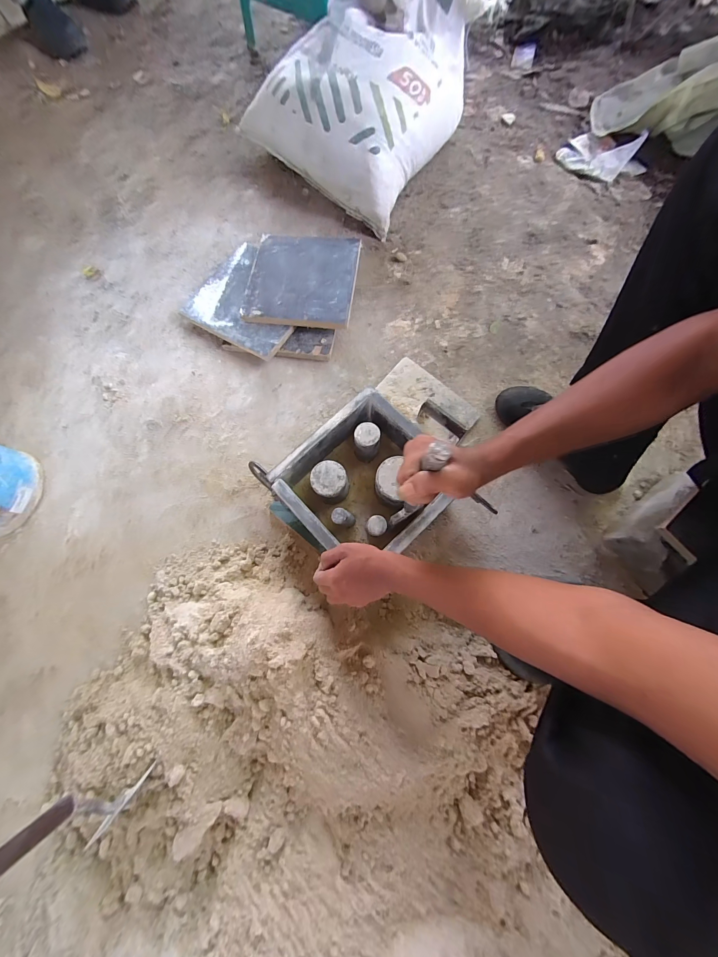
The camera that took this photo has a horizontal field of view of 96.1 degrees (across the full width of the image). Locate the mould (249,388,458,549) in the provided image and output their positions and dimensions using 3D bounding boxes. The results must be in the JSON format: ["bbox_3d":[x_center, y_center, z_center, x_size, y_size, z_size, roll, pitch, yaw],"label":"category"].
[{"bbox_3d":[0.003,0.004,0.566,0.237,0.089,0.257,-42,79,-8],"label":"mould"}]

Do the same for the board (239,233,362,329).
[{"bbox_3d":[-0.127,-0.458,0.734,0.234,0.018,0.251,8,76,3],"label":"board"}]

